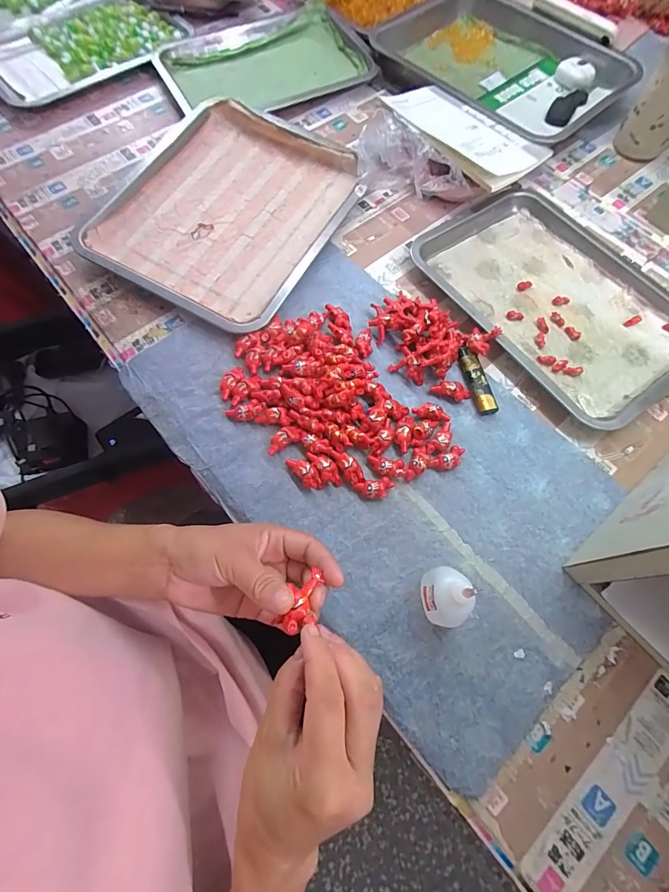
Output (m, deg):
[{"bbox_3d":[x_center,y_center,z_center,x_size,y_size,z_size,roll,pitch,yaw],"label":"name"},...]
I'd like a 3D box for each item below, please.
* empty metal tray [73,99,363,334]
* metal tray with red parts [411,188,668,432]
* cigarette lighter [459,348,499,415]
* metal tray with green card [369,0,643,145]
[{"bbox_3d":[-0.133,-0.297,0.504,0.266,0.035,0.300,26,71,10],"label":"empty metal tray"},{"bbox_3d":[0.268,-0.182,0.476,0.230,0.022,0.308,-34,72,-12],"label":"metal tray with red parts"},{"bbox_3d":[0.154,-0.070,0.430,0.024,0.012,0.076,-8,69,-2],"label":"cigarette lighter"},{"bbox_3d":[0.260,-0.597,0.623,0.267,0.033,0.369,-42,74,-14],"label":"metal tray with green card"}]

